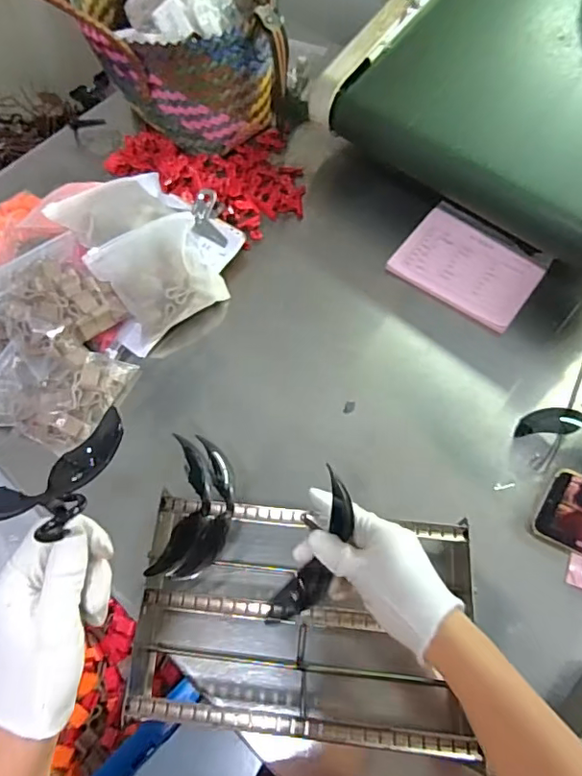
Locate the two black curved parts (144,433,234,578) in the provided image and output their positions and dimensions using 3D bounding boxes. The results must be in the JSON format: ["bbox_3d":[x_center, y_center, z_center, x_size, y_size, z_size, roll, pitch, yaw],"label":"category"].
[{"bbox_3d":[-0.092,0.113,0.526,0.067,0.029,0.132,2,65,3],"label":"two black curved parts"}]

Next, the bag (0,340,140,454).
[{"bbox_3d":[-0.281,0.001,0.633,0.147,0.048,0.121,16,66,9],"label":"bag"}]

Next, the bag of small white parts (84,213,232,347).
[{"bbox_3d":[-0.167,-0.145,0.688,0.143,0.062,0.121,-30,67,-12],"label":"bag of small white parts"}]

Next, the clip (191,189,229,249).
[{"bbox_3d":[-0.115,-0.228,0.731,0.041,0.017,0.080,-16,93,-6],"label":"clip"}]

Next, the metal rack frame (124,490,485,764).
[{"bbox_3d":[0.013,0.219,0.512,0.304,0.071,0.190,4,65,4],"label":"metal rack frame"}]

